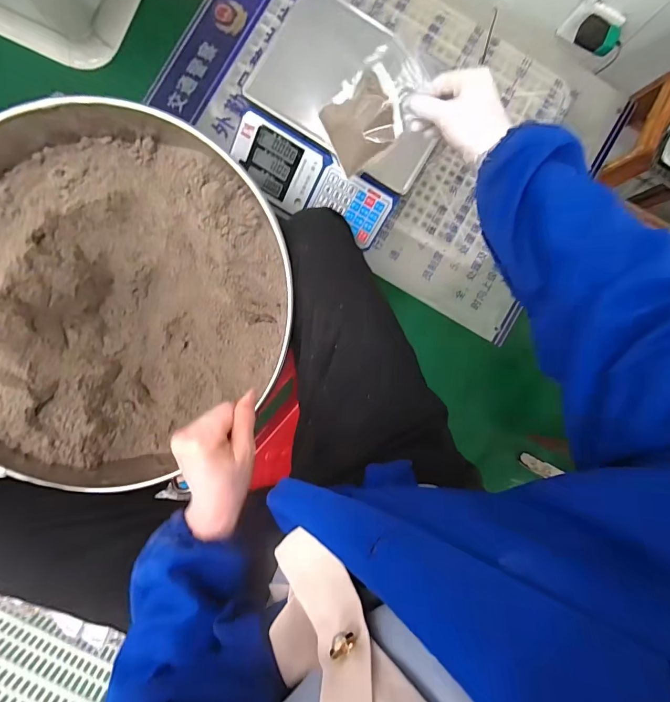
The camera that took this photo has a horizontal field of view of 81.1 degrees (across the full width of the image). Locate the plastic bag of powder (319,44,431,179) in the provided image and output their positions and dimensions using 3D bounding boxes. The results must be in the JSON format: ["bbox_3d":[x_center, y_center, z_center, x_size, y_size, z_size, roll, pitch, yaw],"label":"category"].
[{"bbox_3d":[0.047,-0.310,0.503,0.020,0.145,0.098,-37,103,-48],"label":"plastic bag of powder"}]

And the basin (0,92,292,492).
[{"bbox_3d":[-0.343,-0.088,0.600,0.483,0.204,0.467,0,91,-6],"label":"basin"}]

